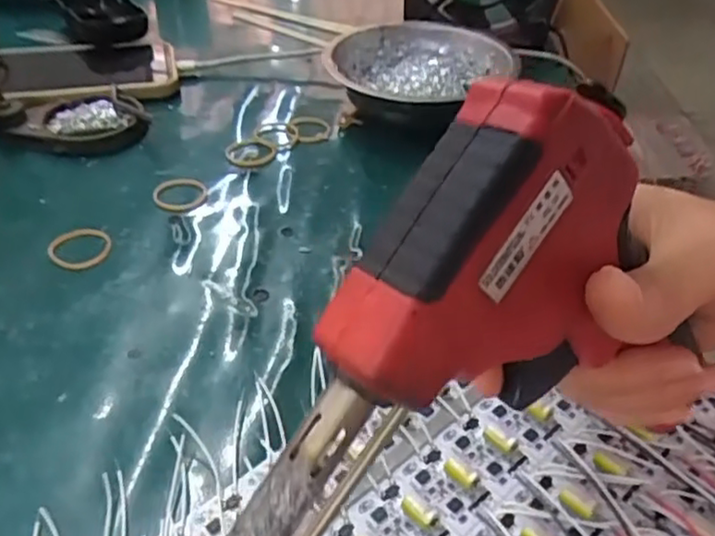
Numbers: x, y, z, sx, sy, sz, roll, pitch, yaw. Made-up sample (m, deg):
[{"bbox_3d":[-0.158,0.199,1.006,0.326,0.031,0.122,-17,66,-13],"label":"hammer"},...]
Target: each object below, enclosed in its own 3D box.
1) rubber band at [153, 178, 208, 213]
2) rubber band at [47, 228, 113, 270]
[{"bbox_3d":[-0.103,-0.044,0.390,0.032,0.004,0.033,1,40,-1],"label":"rubber band"},{"bbox_3d":[-0.145,-0.012,0.353,0.031,0.004,0.034,-15,43,-19],"label":"rubber band"}]

